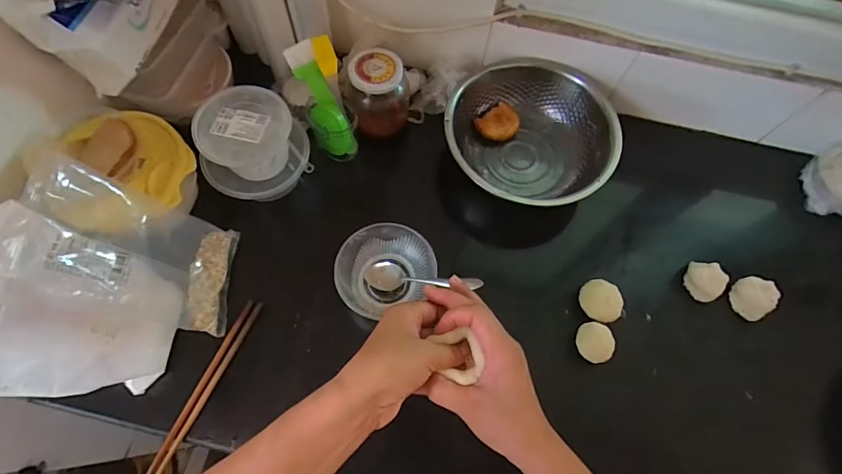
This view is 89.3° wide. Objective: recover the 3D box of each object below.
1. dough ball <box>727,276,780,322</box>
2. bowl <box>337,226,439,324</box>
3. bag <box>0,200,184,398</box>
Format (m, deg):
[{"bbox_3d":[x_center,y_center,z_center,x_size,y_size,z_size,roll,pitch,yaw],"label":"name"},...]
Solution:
[{"bbox_3d":[0.433,0.080,0.555,0.041,0.043,0.043,1,68,-3],"label":"dough ball"},{"bbox_3d":[-0.048,0.038,0.542,0.118,0.054,0.104,-23,71,-12],"label":"bowl"},{"bbox_3d":[-0.329,0.074,0.413,0.041,0.216,0.150,0,71,25],"label":"bag"}]

